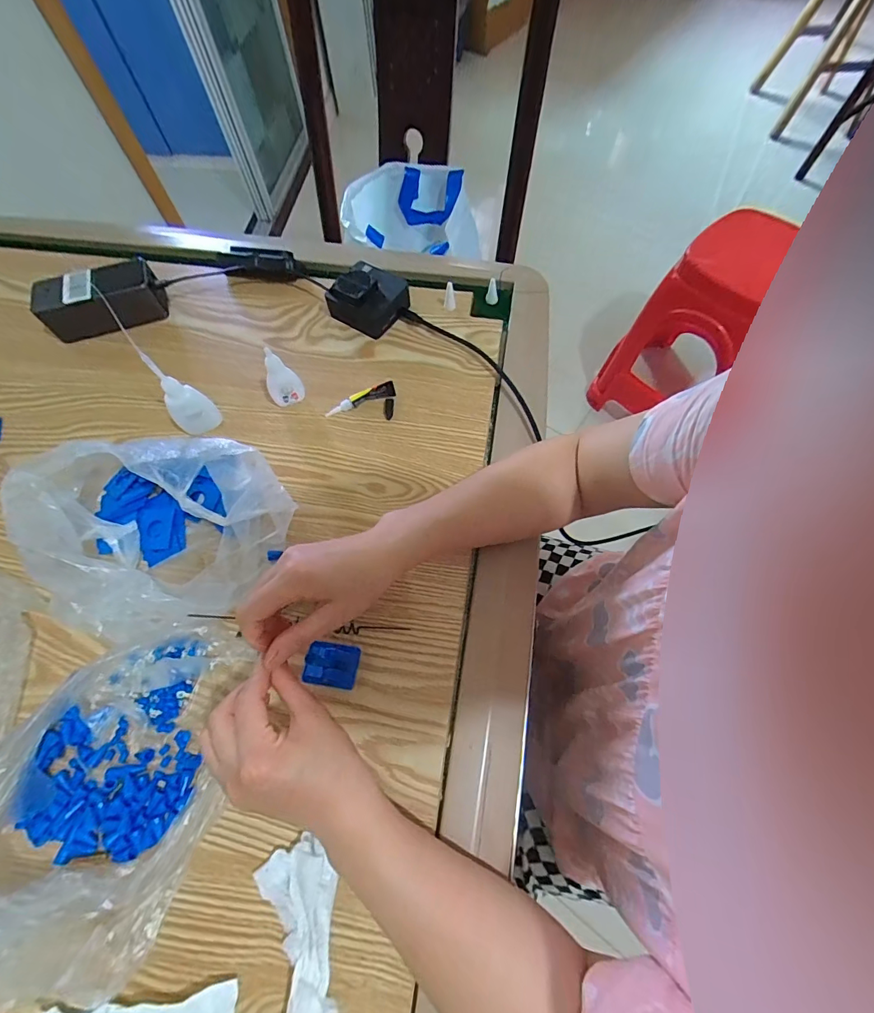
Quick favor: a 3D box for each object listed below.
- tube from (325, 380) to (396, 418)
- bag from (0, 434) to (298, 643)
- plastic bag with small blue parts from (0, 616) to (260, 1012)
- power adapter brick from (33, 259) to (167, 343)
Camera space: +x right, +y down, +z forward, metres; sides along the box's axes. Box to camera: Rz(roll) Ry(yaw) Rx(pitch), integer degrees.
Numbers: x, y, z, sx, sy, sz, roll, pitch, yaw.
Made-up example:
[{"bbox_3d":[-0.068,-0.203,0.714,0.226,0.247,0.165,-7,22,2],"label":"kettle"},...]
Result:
[{"bbox_3d":[-0.085,-0.119,0.474,0.078,0.018,0.016,-17,67,-7],"label":"tube"},{"bbox_3d":[-0.240,0.014,0.379,0.199,0.094,0.175,-12,66,-4],"label":"bag"},{"bbox_3d":[-0.244,0.189,0.311,0.154,0.071,0.220,7,66,4],"label":"plastic bag with small blue parts"},{"bbox_3d":[-0.398,-0.246,0.517,0.131,0.050,0.065,-22,67,-9],"label":"power adapter brick"}]

